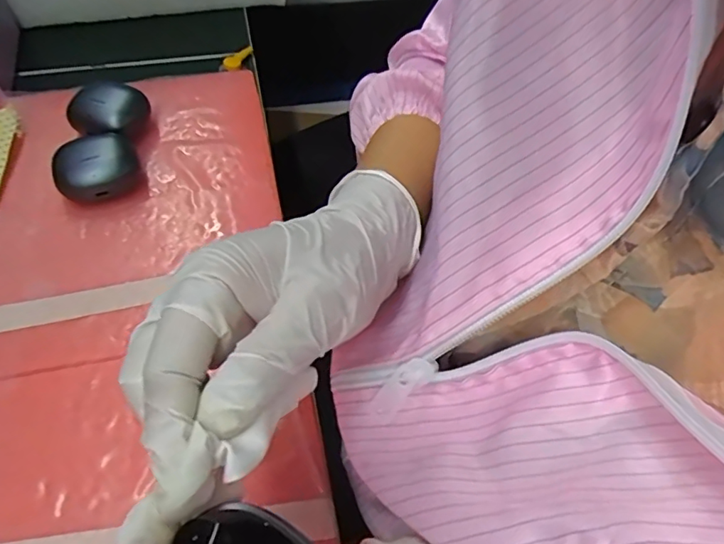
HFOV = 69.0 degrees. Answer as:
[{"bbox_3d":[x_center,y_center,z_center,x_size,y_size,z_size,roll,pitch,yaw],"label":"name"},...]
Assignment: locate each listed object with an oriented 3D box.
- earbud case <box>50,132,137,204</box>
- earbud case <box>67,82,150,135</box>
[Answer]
[{"bbox_3d":[-0.187,-0.073,0.372,0.054,0.030,0.048,-26,60,-18],"label":"earbud case"},{"bbox_3d":[-0.193,-0.122,0.402,0.046,0.034,0.042,4,56,1],"label":"earbud case"}]

